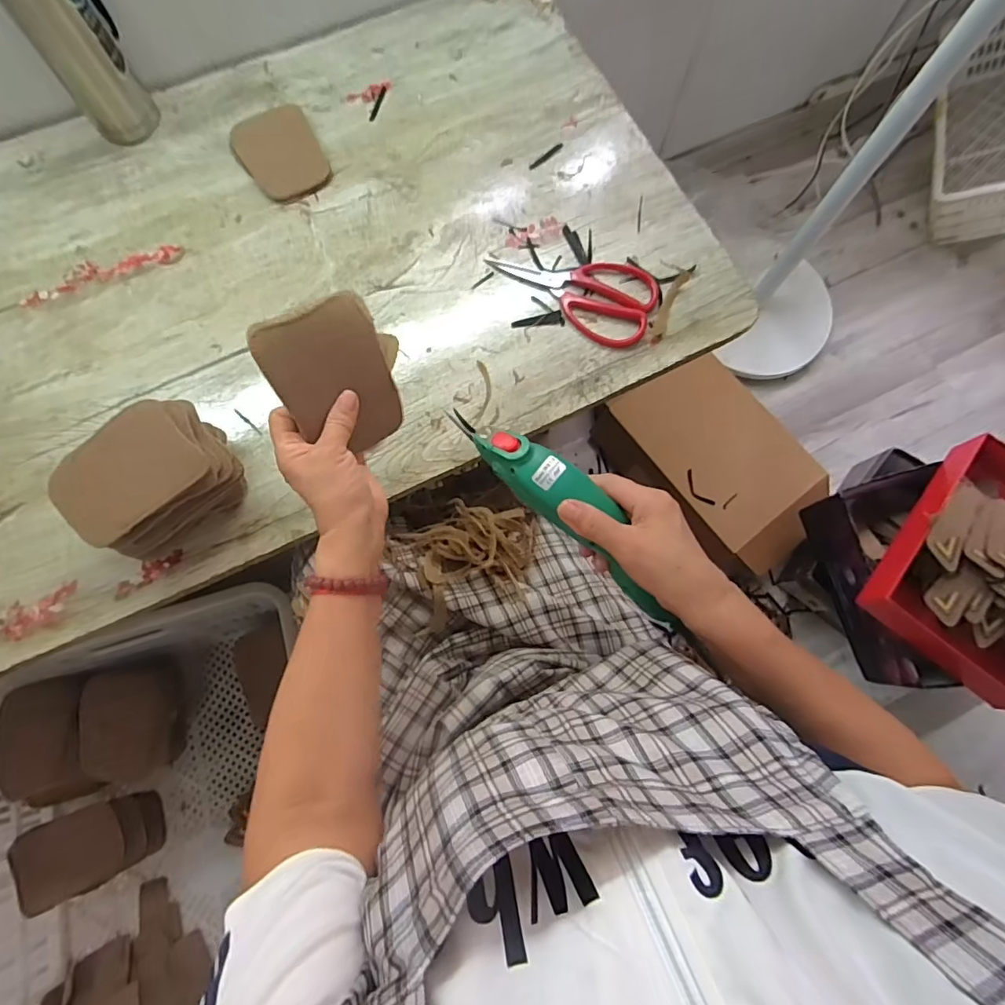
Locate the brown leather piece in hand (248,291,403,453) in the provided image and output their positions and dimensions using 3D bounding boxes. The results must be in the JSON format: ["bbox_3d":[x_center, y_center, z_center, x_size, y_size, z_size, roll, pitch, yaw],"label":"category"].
[{"bbox_3d":[-0.131,-0.096,0.415,0.088,0.013,0.114,-28,116,-16],"label":"brown leather piece in hand"}]

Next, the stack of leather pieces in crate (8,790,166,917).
[{"bbox_3d":[-0.537,0.449,0.689,0.135,0.080,0.096,-21,77,-6],"label":"stack of leather pieces in crate"}]

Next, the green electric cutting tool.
[{"bbox_3d":[0.051,0.001,0.404,0.221,0.036,0.046,44,79,3],"label":"green electric cutting tool"}]

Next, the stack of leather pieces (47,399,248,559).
[{"bbox_3d":[-0.305,-0.016,0.469,0.126,0.098,0.085,-38,79,-10],"label":"stack of leather pieces"}]

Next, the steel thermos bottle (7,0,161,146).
[{"bbox_3d":[-0.444,-0.490,0.524,0.074,0.226,0.058,-21,77,-6],"label":"steel thermos bottle"}]

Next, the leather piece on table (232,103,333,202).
[{"bbox_3d":[-0.259,-0.408,0.615,0.092,0.014,0.116,-25,77,-7],"label":"leather piece on table"}]

